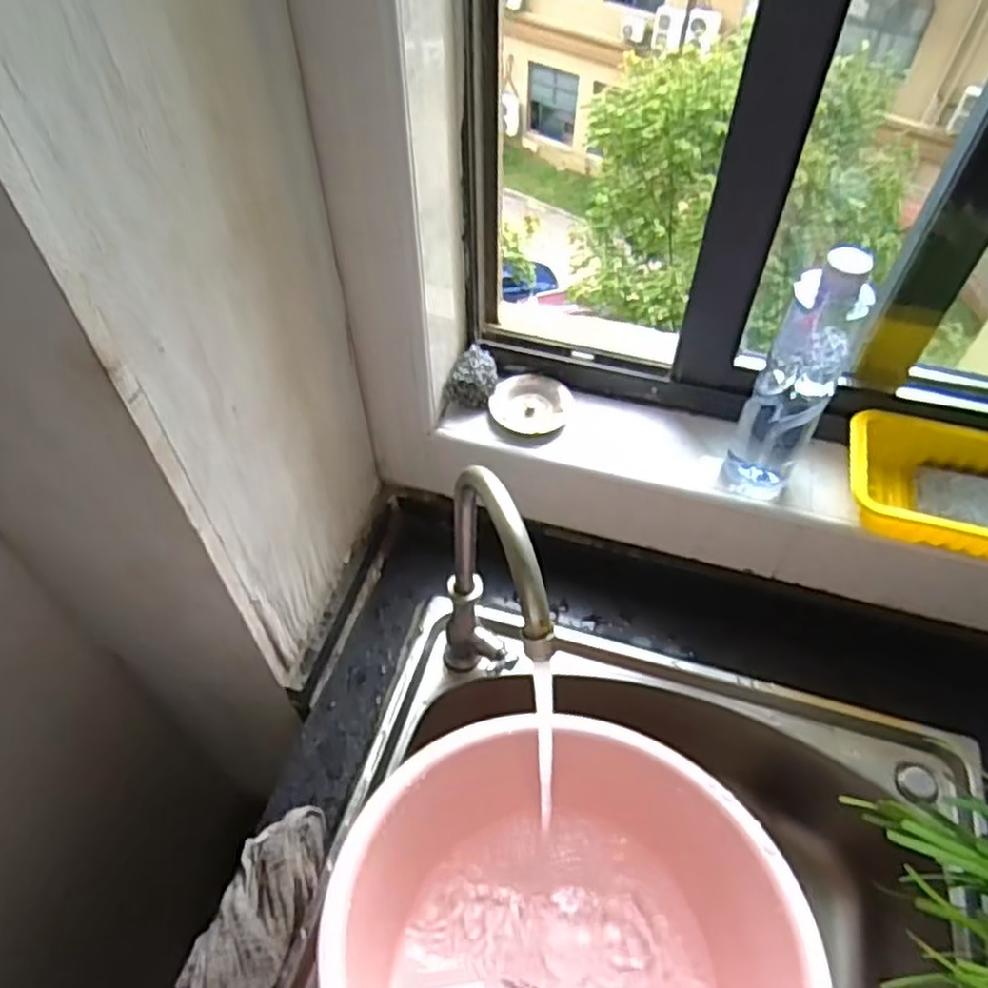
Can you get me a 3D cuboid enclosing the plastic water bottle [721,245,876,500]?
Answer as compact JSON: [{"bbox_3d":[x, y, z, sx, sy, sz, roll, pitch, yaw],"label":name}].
[{"bbox_3d":[0.255,-0.092,0.610,0.061,0.233,0.057,24,56,17],"label":"plastic water bottle"}]

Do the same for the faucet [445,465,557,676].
[{"bbox_3d":[-0.002,0.109,0.600,0.037,0.308,0.157,-21,55,-15],"label":"faucet"}]

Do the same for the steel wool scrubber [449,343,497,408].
[{"bbox_3d":[-0.018,-0.119,0.751,0.038,0.045,0.061,15,54,11],"label":"steel wool scrubber"}]

